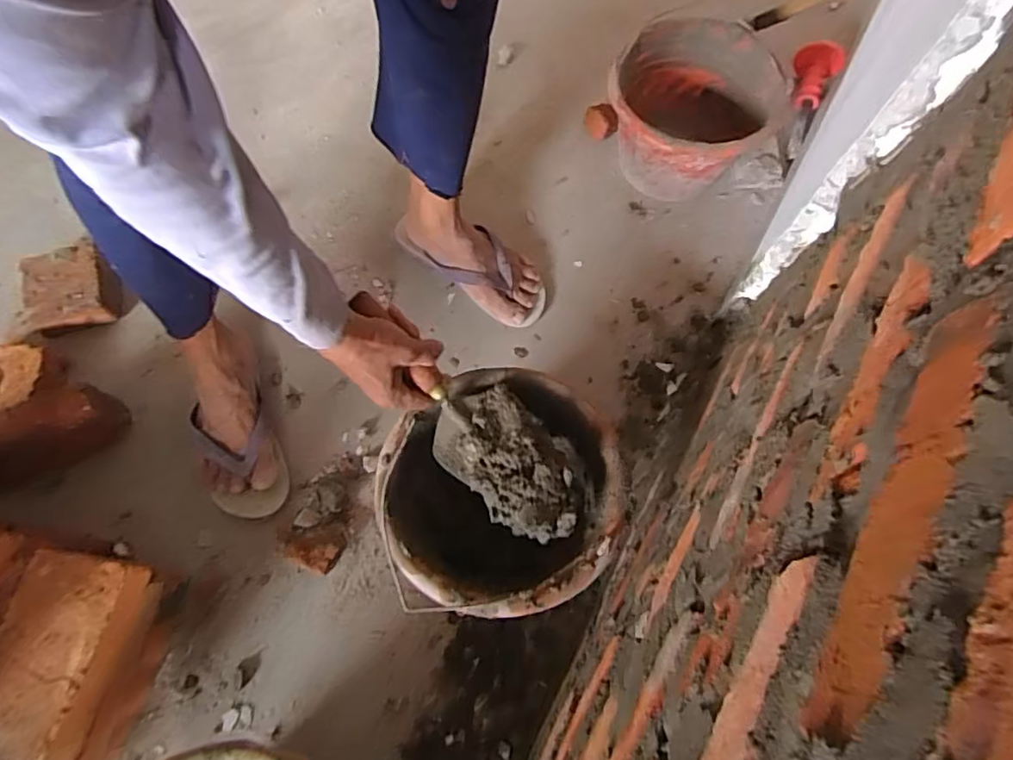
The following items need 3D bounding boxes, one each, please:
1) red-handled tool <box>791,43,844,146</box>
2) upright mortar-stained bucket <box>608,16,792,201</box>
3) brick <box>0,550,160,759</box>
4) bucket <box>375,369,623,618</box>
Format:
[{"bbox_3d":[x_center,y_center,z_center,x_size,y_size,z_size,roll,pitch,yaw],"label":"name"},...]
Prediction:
[{"bbox_3d":[0.517,-0.484,0.989,0.070,0.045,0.176,14,80,4],"label":"red-handled tool"},{"bbox_3d":[0.267,-0.388,0.900,0.249,0.178,0.234,0,69,-1],"label":"upright mortar-stained bucket"},{"bbox_3d":[-0.434,0.268,0.572,0.098,0.080,0.187,11,69,3],"label":"brick"},{"bbox_3d":[-0.008,0.134,0.677,0.246,0.173,0.252,1,67,-2],"label":"bucket"}]

